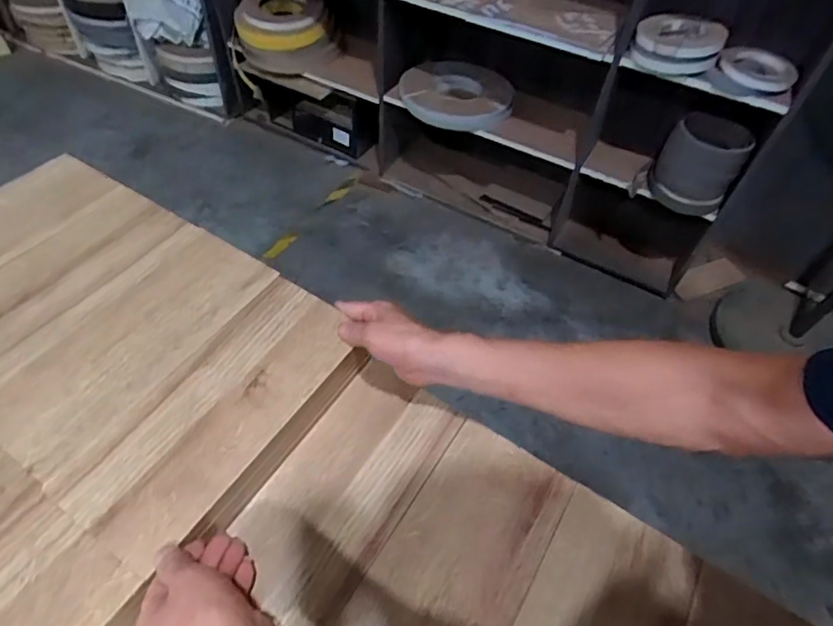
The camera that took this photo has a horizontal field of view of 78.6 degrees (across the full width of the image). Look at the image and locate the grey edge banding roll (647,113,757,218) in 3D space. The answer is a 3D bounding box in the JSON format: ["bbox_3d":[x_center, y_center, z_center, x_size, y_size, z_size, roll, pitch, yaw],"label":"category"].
[{"bbox_3d":[0.844,-0.460,1.534,0.218,0.248,0.205,25,55,14],"label":"grey edge banding roll"}]

